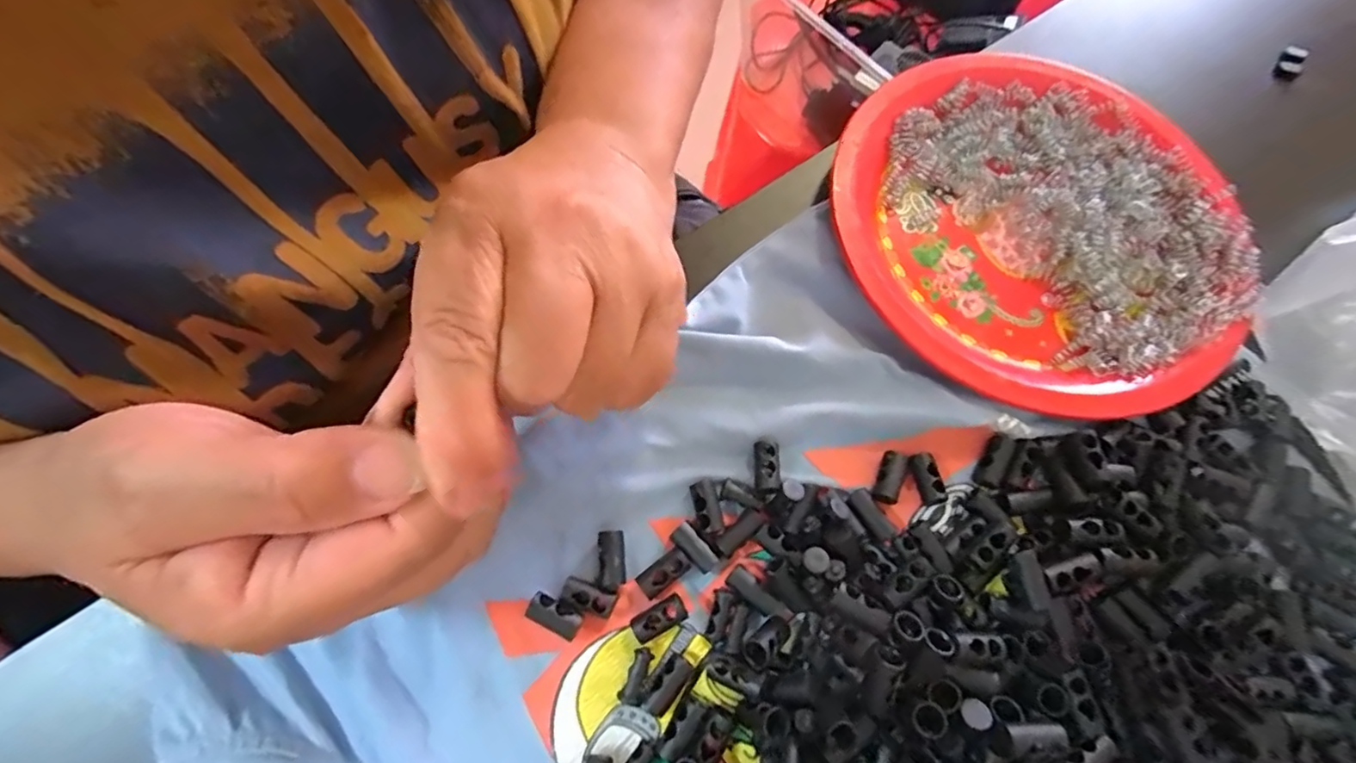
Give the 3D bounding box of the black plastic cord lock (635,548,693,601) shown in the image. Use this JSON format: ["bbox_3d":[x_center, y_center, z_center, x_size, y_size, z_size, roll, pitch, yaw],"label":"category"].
[{"bbox_3d":[-0.005,0.065,0.193,0.018,0.004,0.009,-36,74,-12],"label":"black plastic cord lock"}]

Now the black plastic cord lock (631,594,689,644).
[{"bbox_3d":[-0.006,0.078,0.188,0.018,0.008,0.009,-28,73,-9],"label":"black plastic cord lock"}]

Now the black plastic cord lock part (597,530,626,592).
[{"bbox_3d":[-0.022,0.061,0.195,0.009,0.005,0.019,-4,71,-1],"label":"black plastic cord lock part"}]

